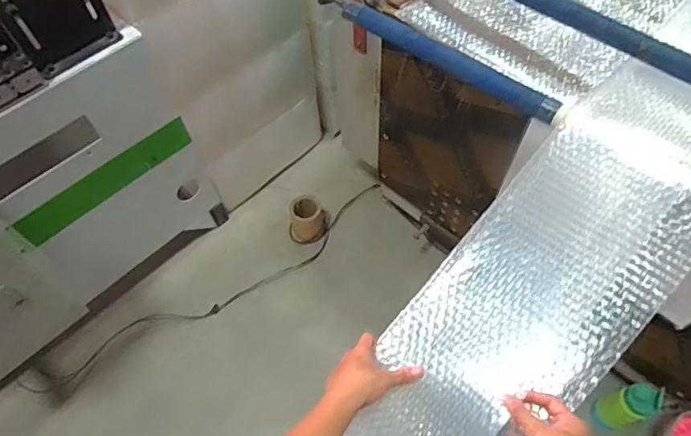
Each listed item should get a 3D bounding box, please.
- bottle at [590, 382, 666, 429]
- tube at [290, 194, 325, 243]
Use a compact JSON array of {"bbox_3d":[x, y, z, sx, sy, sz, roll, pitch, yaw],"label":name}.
[{"bbox_3d":[0.669,0.449,1.115,0.066,0.233,0.071,-1,58,2],"label":"bottle"},{"bbox_3d":[-0.124,0.006,1.492,0.110,0.151,0.094,2,59,4],"label":"tube"}]

